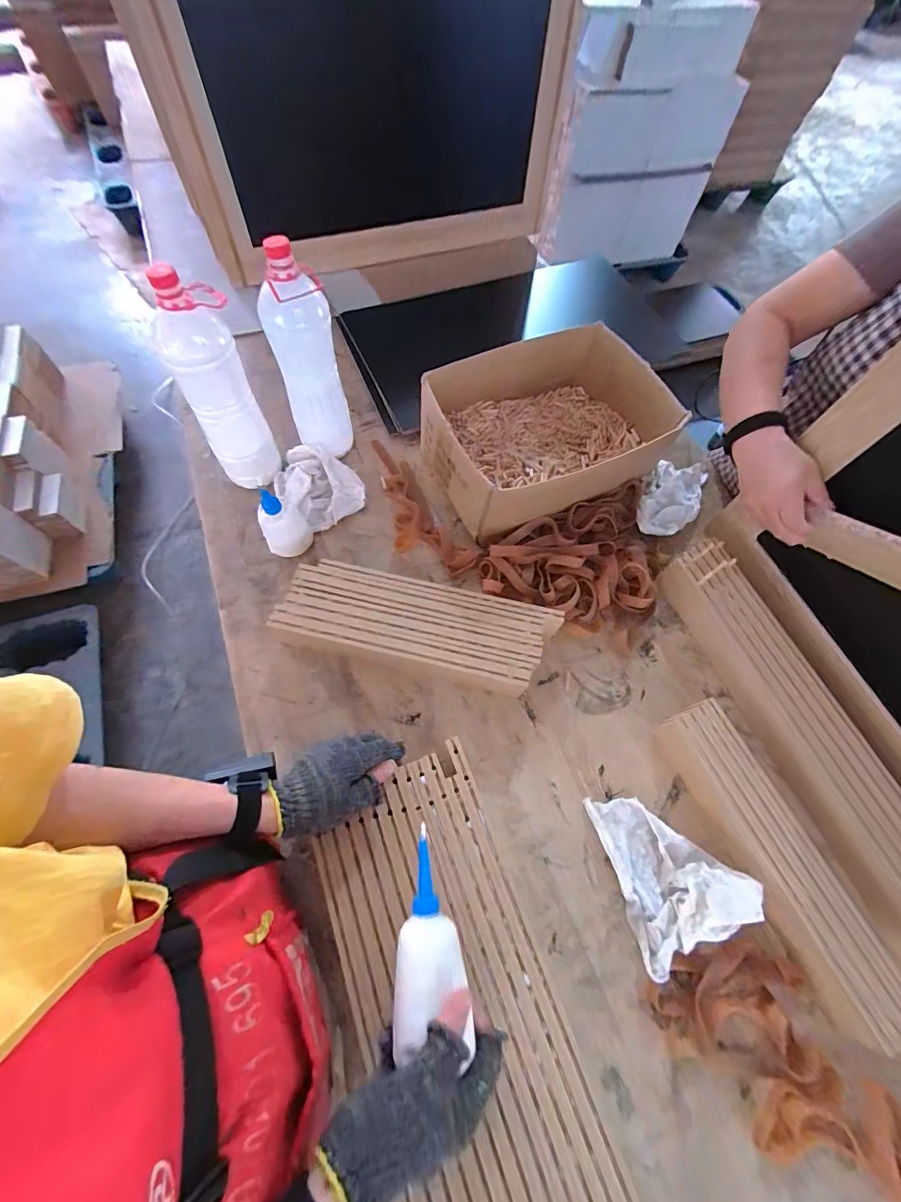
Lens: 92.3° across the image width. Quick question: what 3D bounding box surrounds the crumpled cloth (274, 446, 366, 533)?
[{"bbox_3d":[-0.222,-0.188,0.718,0.150,0.045,0.110,39,70,14],"label":"crumpled cloth"}]

